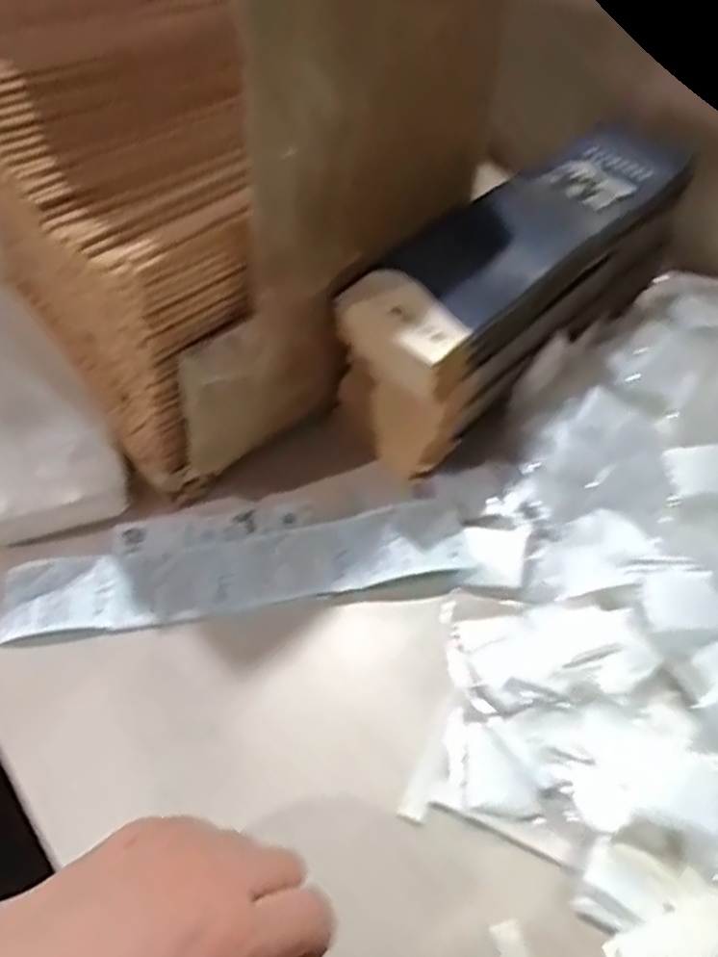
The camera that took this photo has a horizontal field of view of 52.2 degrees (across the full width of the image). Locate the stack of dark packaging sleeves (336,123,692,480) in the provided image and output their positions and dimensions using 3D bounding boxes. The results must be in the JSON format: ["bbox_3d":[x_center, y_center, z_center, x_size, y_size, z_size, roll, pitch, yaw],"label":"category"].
[{"bbox_3d":[0.106,-0.127,0.501,0.266,0.117,0.081,-40,61,-20],"label":"stack of dark packaging sleeves"}]

